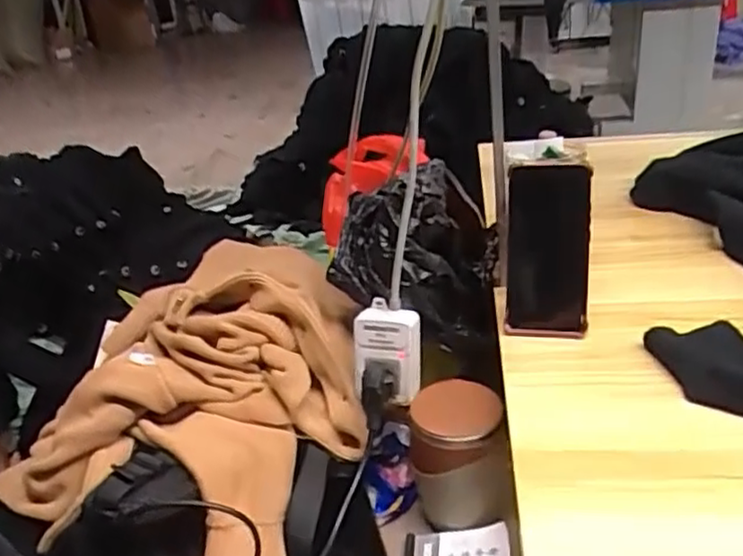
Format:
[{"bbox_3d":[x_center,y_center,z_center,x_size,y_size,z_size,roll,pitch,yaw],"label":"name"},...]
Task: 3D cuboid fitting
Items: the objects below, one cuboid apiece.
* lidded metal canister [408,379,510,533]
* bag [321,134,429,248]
[{"bbox_3d":[0.083,0.171,0.678,0.086,0.118,0.089,-4,28,4],"label":"lidded metal canister"},{"bbox_3d":[-0.017,-0.146,1.031,0.229,0.113,0.062,-36,6,41],"label":"bag"}]

